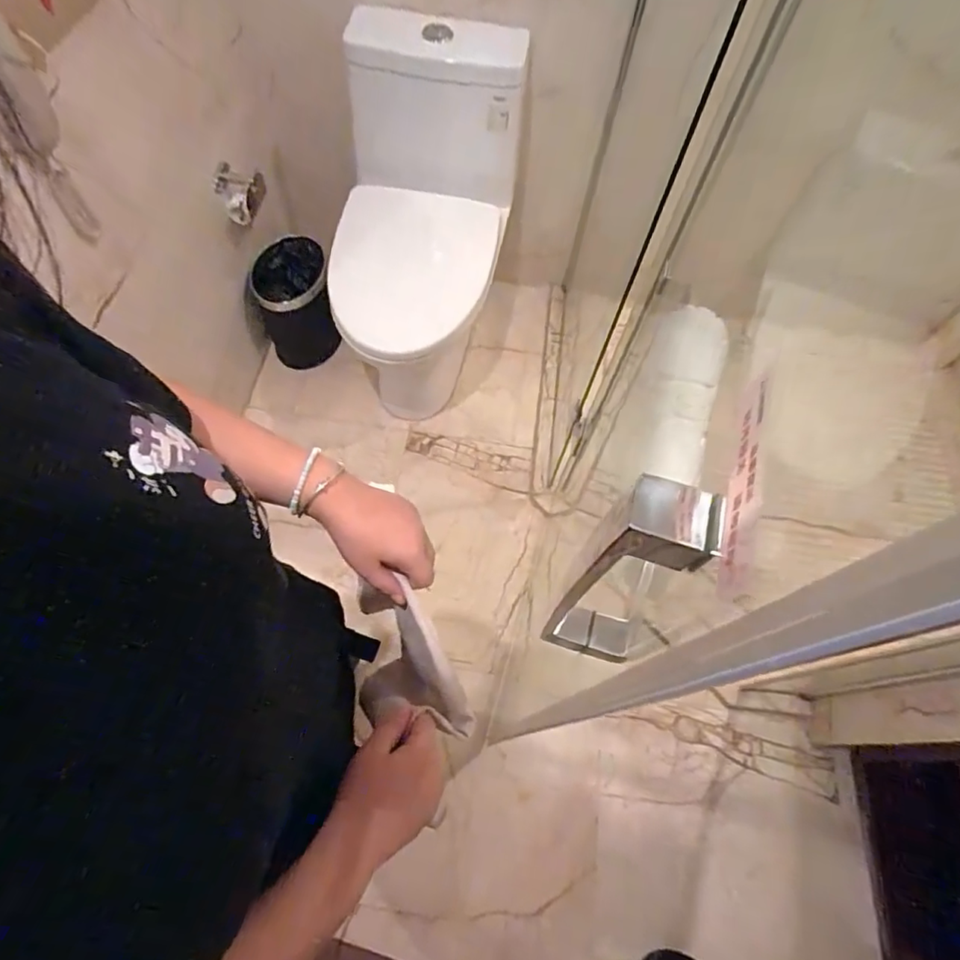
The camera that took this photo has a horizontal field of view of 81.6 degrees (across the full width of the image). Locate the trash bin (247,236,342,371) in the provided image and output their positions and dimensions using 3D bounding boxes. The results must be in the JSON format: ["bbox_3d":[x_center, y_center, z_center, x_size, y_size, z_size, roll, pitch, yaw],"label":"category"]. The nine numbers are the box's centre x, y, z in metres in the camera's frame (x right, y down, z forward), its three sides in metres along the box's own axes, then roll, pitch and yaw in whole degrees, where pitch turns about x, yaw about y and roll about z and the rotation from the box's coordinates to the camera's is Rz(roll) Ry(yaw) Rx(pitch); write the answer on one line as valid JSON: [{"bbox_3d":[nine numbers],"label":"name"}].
[{"bbox_3d":[-0.564,-0.542,1.723,0.222,0.301,0.271,-10,65,-8],"label":"trash bin"}]

